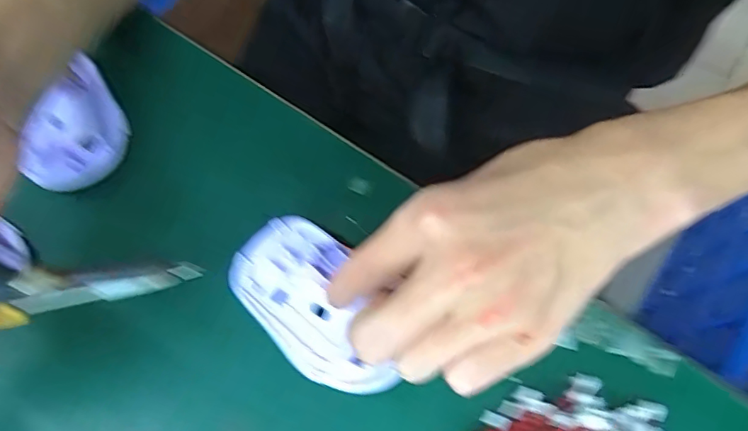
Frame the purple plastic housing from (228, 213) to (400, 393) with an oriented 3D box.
[{"bbox_3d":[-0.028,0.045,0.259,0.055,0.015,0.099,-39,75,-13],"label":"purple plastic housing"}]

